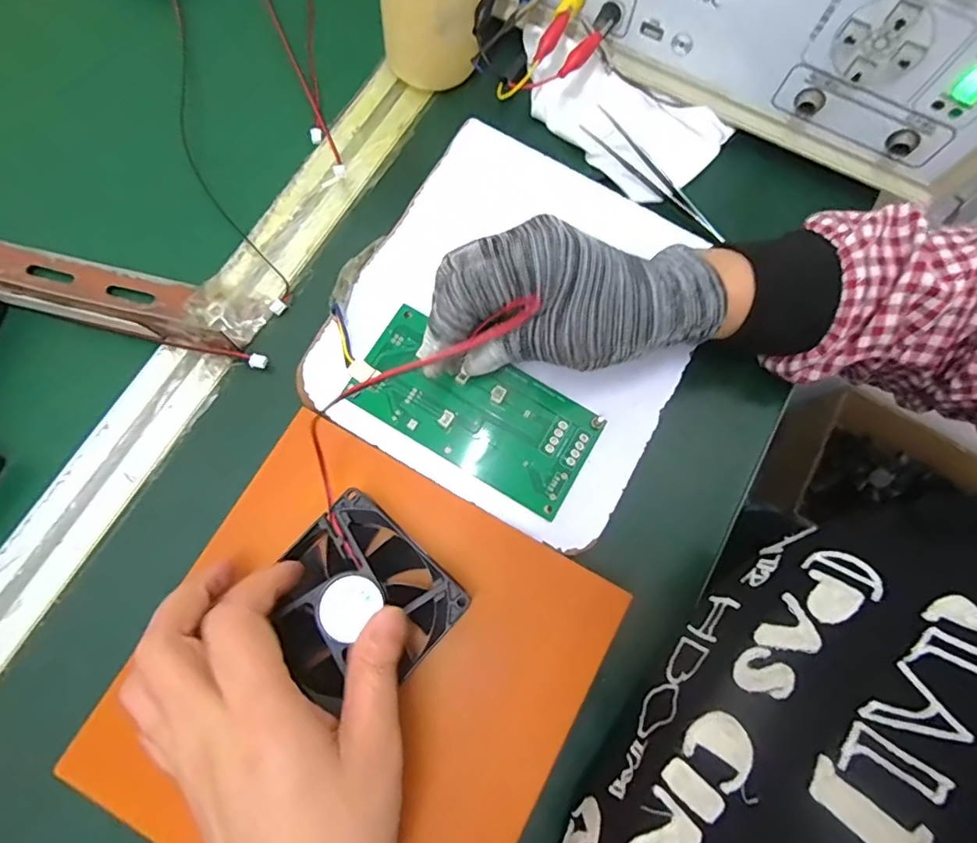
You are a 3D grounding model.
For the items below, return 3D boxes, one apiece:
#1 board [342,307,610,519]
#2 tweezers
[{"bbox_3d":[-0.008,-0.007,0.292,0.134,0.007,0.065,27,77,3],"label":"board"},{"bbox_3d":[0.108,-0.159,0.338,0.017,0.011,0.117,-44,80,-11],"label":"tweezers"}]

